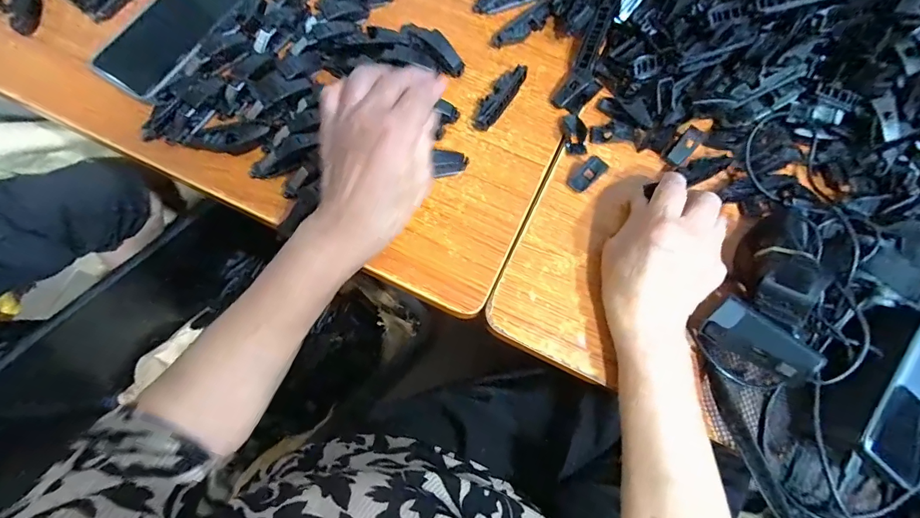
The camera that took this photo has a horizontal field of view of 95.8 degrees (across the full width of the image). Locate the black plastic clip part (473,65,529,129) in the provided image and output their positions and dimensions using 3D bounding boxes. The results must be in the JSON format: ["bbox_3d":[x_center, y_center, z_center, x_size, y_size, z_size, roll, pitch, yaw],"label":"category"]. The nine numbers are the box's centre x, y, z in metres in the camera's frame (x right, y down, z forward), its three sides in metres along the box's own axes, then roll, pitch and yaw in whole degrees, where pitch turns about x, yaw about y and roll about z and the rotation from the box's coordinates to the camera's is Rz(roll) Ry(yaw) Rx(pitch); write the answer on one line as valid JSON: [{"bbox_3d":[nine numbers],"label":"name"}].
[{"bbox_3d":[0.039,-0.158,0.397,0.022,0.020,0.077,35,77,8],"label":"black plastic clip part"}]

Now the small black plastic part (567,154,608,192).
[{"bbox_3d":[0.117,-0.078,0.381,0.018,0.004,0.040,44,79,10],"label":"small black plastic part"}]

